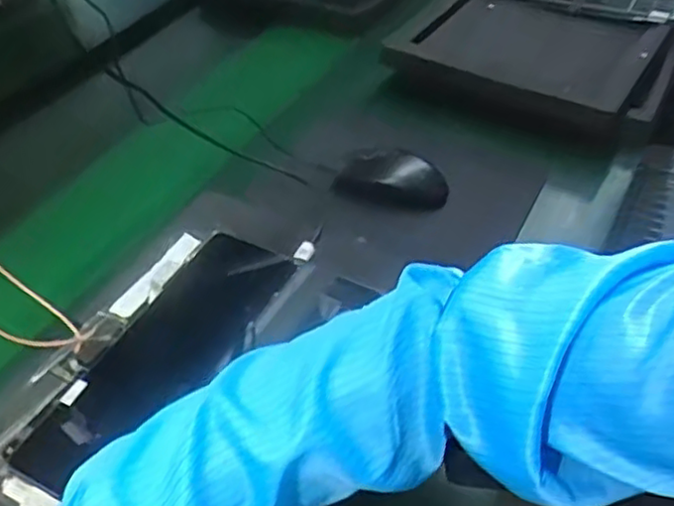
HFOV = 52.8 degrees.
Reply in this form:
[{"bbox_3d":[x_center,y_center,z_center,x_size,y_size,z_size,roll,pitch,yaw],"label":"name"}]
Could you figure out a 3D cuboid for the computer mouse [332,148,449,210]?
[{"bbox_3d":[0.060,-0.080,0.695,0.112,0.030,0.062,14,46,16],"label":"computer mouse"}]

